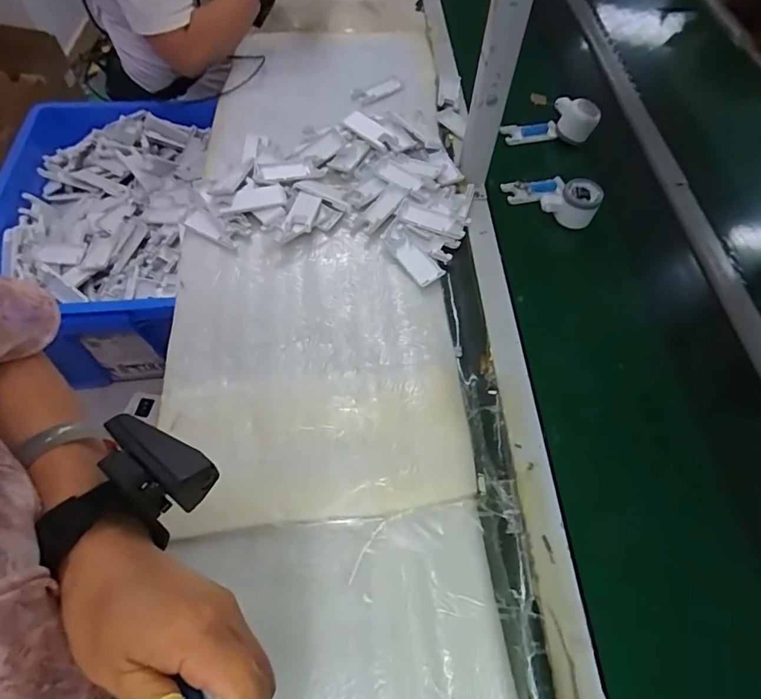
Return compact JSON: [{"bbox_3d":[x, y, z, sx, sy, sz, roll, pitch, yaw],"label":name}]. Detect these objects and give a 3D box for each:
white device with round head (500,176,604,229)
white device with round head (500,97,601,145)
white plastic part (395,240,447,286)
[{"bbox_3d":[0.276,-0.243,0.743,0.145,0.048,0.077,28,61,31],"label":"white device with round head"},{"bbox_3d":[0.301,-0.399,0.831,0.162,0.050,0.057,-8,59,12],"label":"white device with round head"},{"bbox_3d":[0.051,-0.122,0.656,0.041,0.008,0.080,-30,65,-19],"label":"white plastic part"}]

